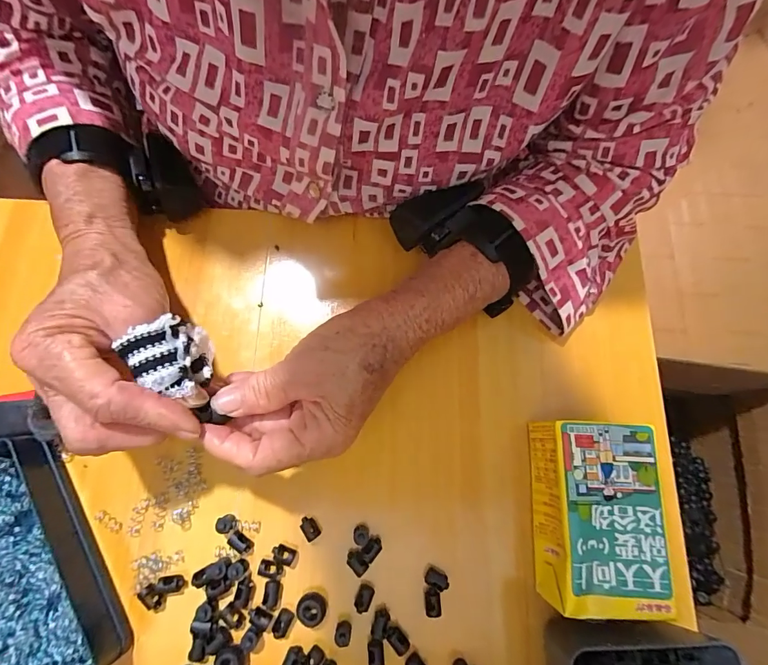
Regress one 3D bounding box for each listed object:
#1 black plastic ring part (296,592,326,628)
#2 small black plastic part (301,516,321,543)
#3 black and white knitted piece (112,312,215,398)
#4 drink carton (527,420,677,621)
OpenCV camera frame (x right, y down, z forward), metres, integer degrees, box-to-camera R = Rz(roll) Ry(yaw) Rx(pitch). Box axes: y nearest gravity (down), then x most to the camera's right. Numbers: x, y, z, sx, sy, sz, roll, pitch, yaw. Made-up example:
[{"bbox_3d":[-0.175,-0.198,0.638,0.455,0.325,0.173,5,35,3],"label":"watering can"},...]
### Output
[{"bbox_3d":[-0.044,0.169,0.244,0.017,0.011,0.017,1,75,-2],"label":"black plastic ring part"},{"bbox_3d":[-0.048,0.126,0.257,0.010,0.006,0.014,-37,79,-11],"label":"small black plastic part"},{"bbox_3d":[-0.114,0.015,0.217,0.037,0.026,0.042,-39,80,-11],"label":"black and white knitted piece"},{"bbox_3d":[0.130,0.111,0.248,0.061,0.044,0.104,2,75,-1],"label":"drink carton"}]

